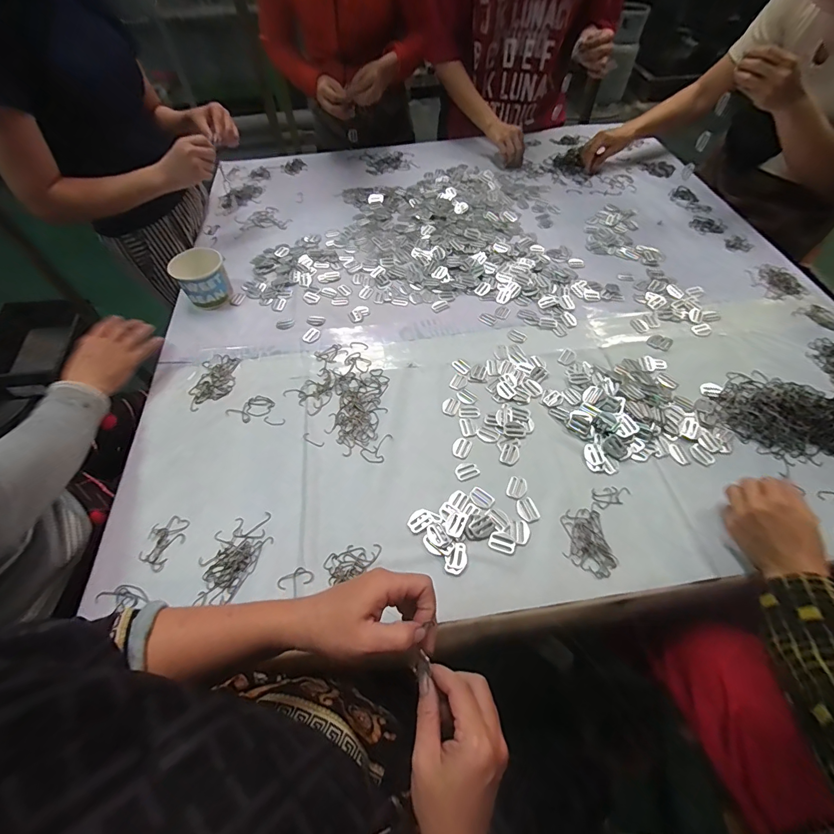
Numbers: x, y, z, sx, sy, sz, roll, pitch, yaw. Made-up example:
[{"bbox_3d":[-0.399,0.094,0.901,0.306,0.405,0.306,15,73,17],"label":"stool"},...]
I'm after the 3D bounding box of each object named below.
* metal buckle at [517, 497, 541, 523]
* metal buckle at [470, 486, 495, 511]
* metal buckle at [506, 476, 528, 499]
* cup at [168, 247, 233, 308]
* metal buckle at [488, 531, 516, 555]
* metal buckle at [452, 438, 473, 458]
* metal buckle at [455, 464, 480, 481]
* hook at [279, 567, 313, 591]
[{"bbox_3d":[0.143,0.120,0.504,0.024,0.004,0.031,-16,56,-8],"label":"metal buckle"},{"bbox_3d":[0.085,0.108,0.515,0.034,0.004,0.025,34,63,23],"label":"metal buckle"},{"bbox_3d":[0.134,0.094,0.522,0.024,0.004,0.031,16,57,13],"label":"metal buckle"},{"bbox_3d":[-0.396,-0.256,0.728,0.086,0.078,0.082,-1,55,2],"label":"cup"},{"bbox_3d":[0.106,0.154,0.483,0.031,0.004,0.023,17,57,14],"label":"metal buckle"},{"bbox_3d":[0.065,0.043,0.559,0.025,0.004,0.032,16,57,13],"label":"metal buckle"},{"bbox_3d":[0.069,0.074,0.539,0.031,0.004,0.023,-20,57,-11],"label":"metal buckle"},{"bbox_3d":[-0.144,0.192,0.464,0.041,0.004,0.021,-15,56,-8],"label":"hook"}]

